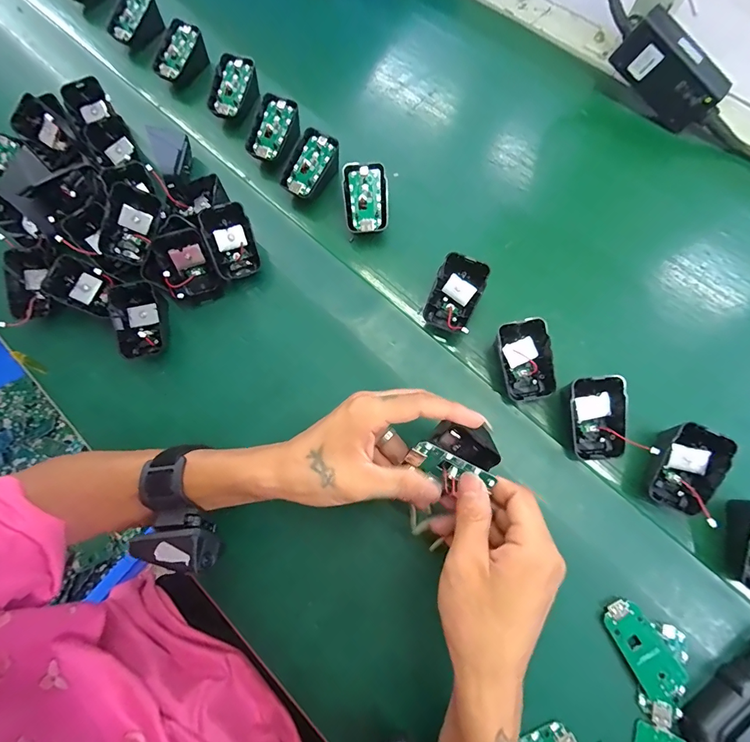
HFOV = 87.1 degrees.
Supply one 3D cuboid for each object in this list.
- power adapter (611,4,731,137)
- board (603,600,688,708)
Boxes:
[{"bbox_3d":[0.311,-0.315,0.417,0.114,0.053,0.024,42,78,-6],"label":"power adapter"},{"bbox_3d":[0.202,0.210,0.295,0.030,0.007,0.069,-31,74,-8],"label":"board"}]

